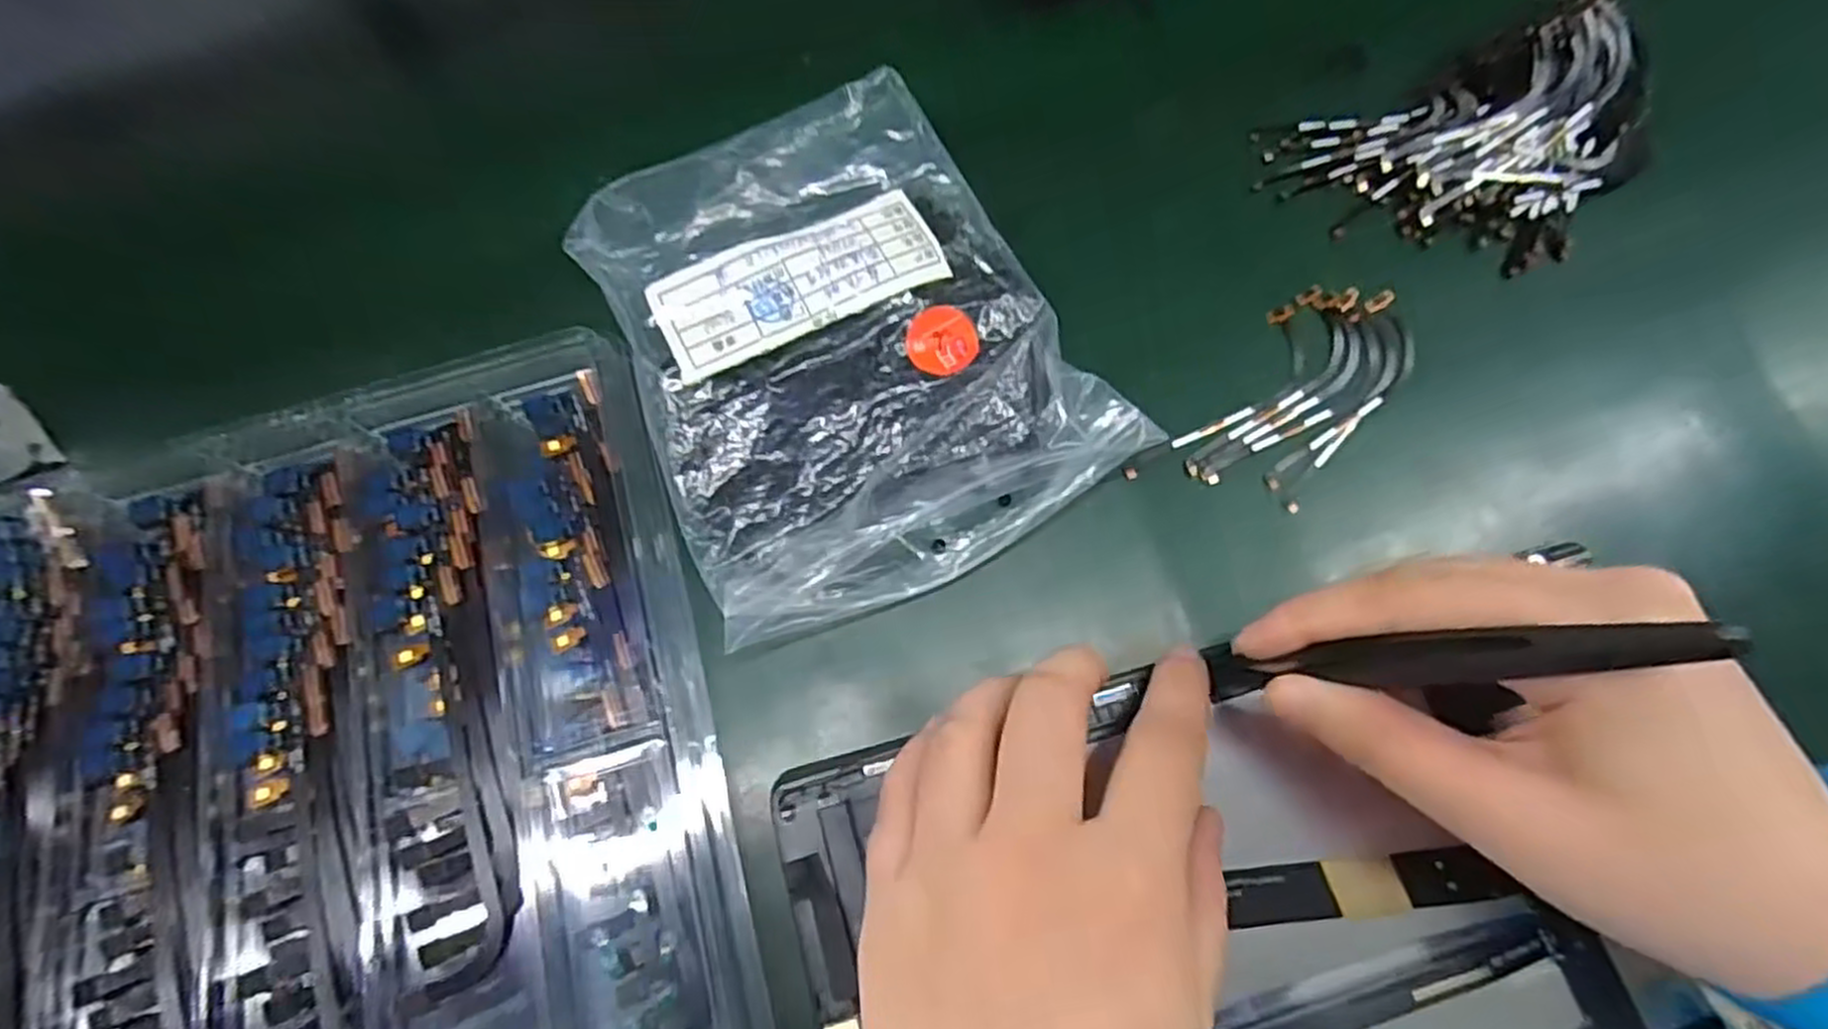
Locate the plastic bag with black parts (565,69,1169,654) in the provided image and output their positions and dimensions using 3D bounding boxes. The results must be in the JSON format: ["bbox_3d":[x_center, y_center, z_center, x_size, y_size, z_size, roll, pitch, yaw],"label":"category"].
[{"bbox_3d":[-0.026,-0.062,0.258,0.139,0.028,0.175,-26,72,-7],"label":"plastic bag with black parts"}]

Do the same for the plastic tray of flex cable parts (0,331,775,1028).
[{"bbox_3d":[-0.168,0.087,0.217,0.220,0.012,0.268,-15,73,-4],"label":"plastic tray of flex cable parts"}]

